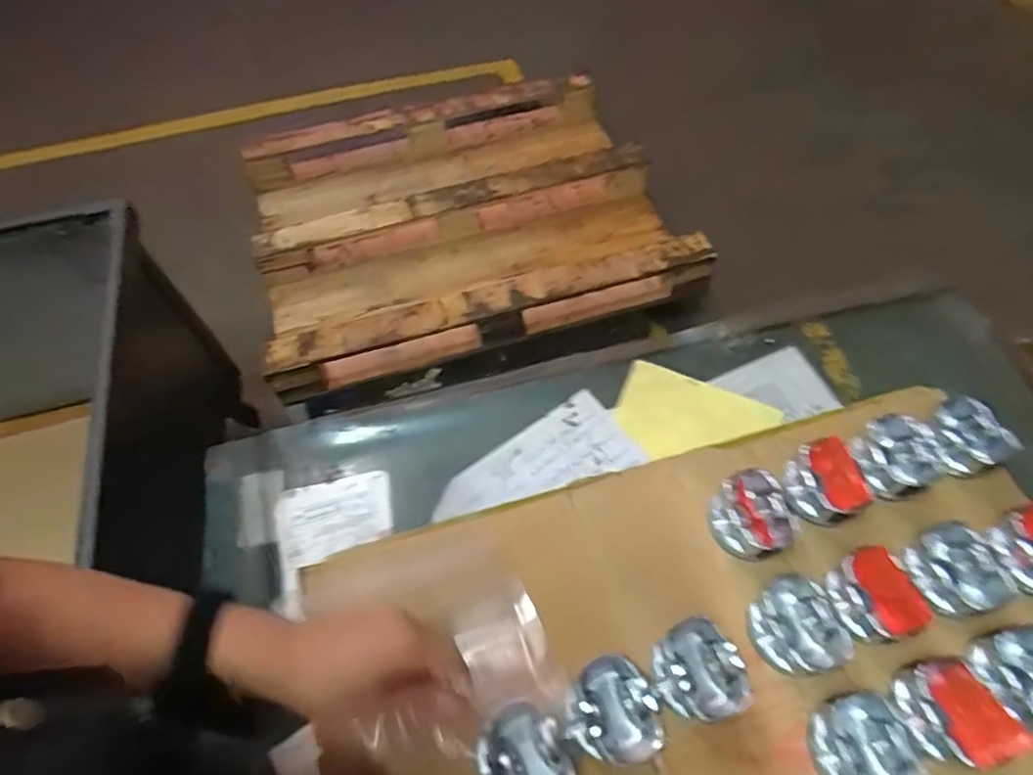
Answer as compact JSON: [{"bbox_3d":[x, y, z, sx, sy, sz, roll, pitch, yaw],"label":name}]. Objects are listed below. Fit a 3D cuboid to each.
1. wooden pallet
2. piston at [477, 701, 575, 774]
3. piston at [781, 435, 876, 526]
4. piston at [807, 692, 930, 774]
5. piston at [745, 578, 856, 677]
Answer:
[{"bbox_3d":[-0.168,-0.477,1.624,1.090,0.214,0.877,-16,54,-5],"label":"wooden pallet"},{"bbox_3d":[0.005,0.268,0.420,0.061,0.036,0.067,-27,62,-14],"label":"piston"},{"bbox_3d":[0.279,0.090,0.528,0.058,0.044,0.074,-23,61,-14],"label":"piston"},{"bbox_3d":[0.253,0.265,0.423,0.062,0.037,0.066,-1,59,1],"label":"piston"},{"bbox_3d":[0.225,0.195,0.471,0.059,0.035,0.071,-20,60,-12],"label":"piston"}]

